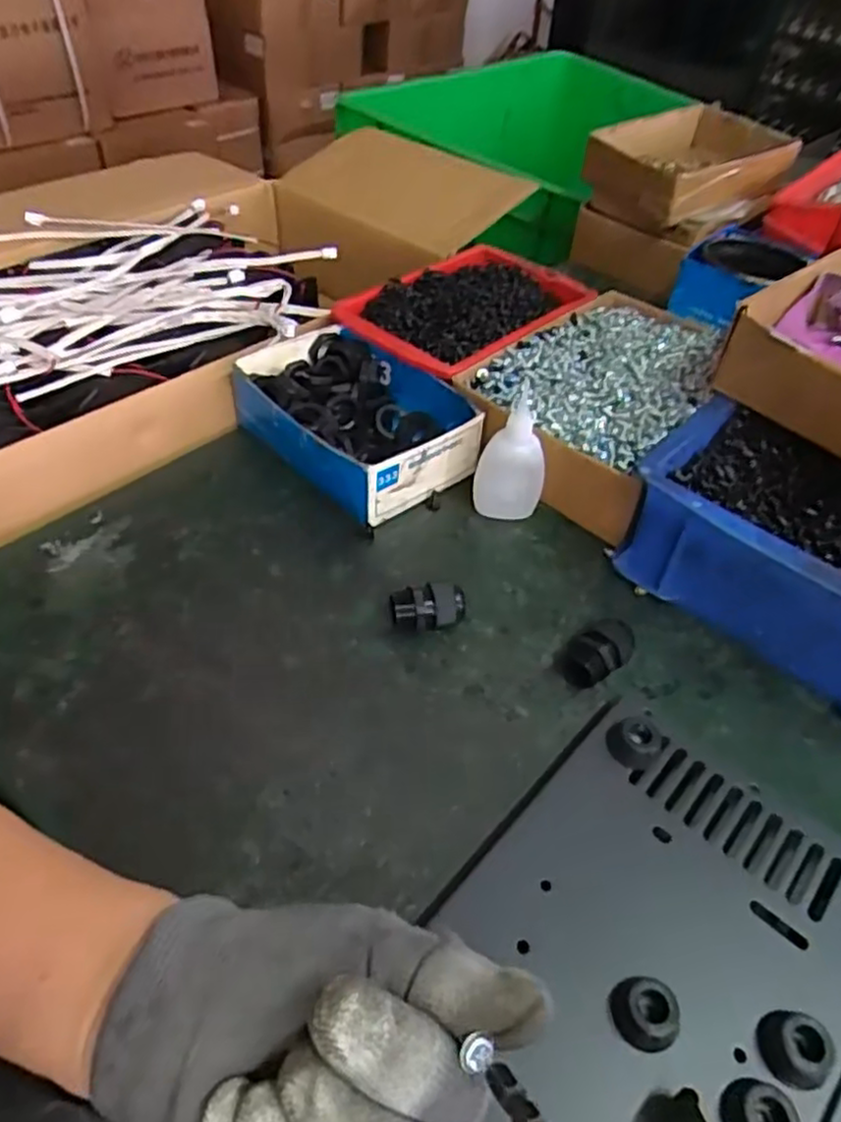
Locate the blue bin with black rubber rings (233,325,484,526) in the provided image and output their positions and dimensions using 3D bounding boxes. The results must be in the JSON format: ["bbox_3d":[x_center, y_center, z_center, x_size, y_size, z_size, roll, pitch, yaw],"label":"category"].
[{"bbox_3d":[-0.047,-0.103,0.521,0.121,0.051,0.165,-32,57,-29],"label":"blue bin with black rubber rings"}]

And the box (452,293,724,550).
[{"bbox_3d":[0.138,-0.125,0.543,0.145,0.065,0.228,31,52,22],"label":"box"}]

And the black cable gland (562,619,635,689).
[{"bbox_3d":[0.098,0.052,0.398,0.029,0.024,0.038,35,54,25],"label":"black cable gland"}]

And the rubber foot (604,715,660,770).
[{"bbox_3d":[0.106,0.090,0.359,0.024,0.014,0.025,2,47,-2],"label":"rubber foot"}]

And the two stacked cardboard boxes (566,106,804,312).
[{"bbox_3d":[0.272,-0.375,0.759,0.180,0.131,0.156,-19,51,-21],"label":"two stacked cardboard boxes"}]

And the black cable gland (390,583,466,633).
[{"bbox_3d":[0.005,0.028,0.413,0.041,0.023,0.021,-7,48,-11],"label":"black cable gland"}]

